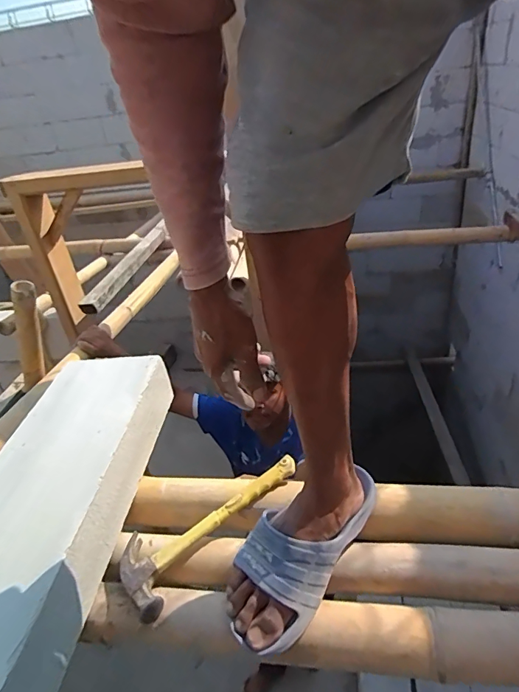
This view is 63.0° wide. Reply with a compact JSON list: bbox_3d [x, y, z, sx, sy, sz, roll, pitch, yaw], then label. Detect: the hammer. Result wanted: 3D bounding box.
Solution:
[{"bbox_3d":[-0.077,0.245,0.624,0.110,0.033,0.285,23,44,39],"label":"hammer"}]

